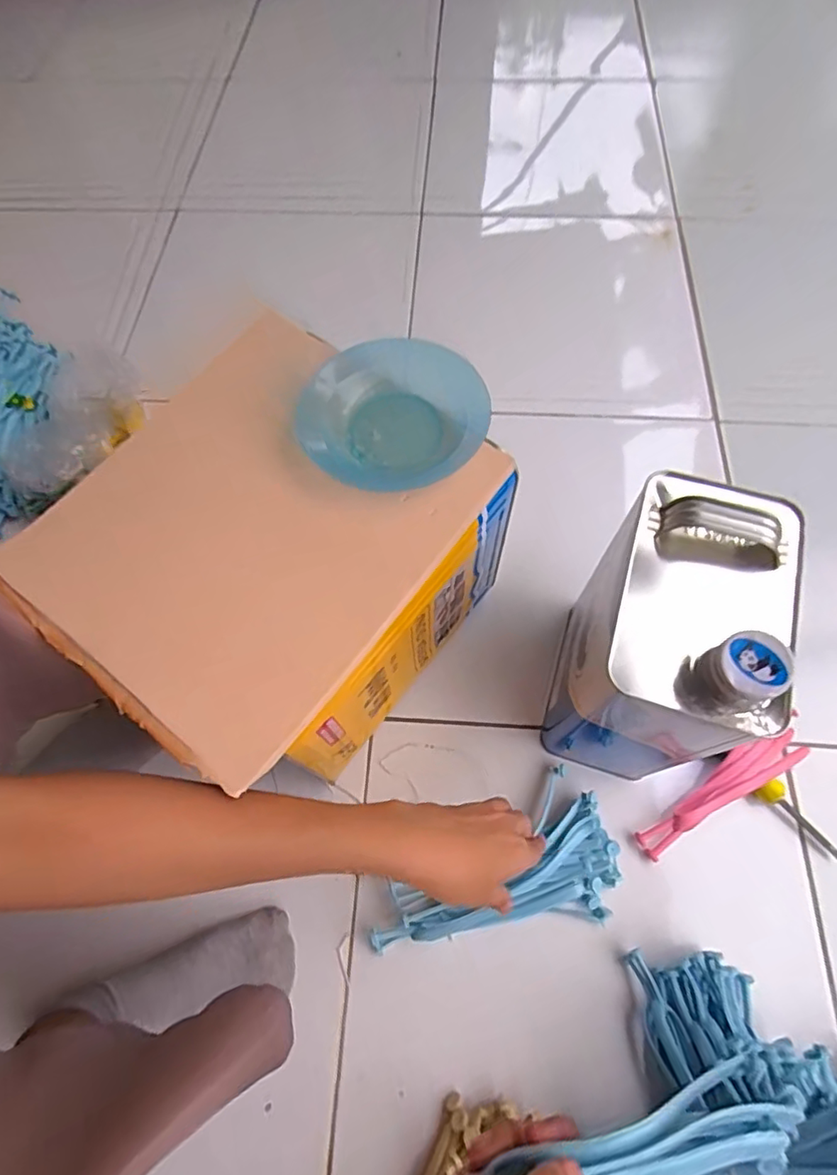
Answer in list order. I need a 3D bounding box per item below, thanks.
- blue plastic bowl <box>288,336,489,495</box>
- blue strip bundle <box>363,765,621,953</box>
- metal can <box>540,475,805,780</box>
[{"bbox_3d":[-0.018,-0.121,0.396,0.132,0.030,0.124,-1,66,1],"label":"blue plastic bowl"},{"bbox_3d":[0.066,0.253,0.485,0.223,0.029,0.116,-20,67,-7],"label":"blue strip bundle"},{"bbox_3d":[0.187,0.047,0.453,0.109,0.267,0.168,17,67,9],"label":"metal can"}]

